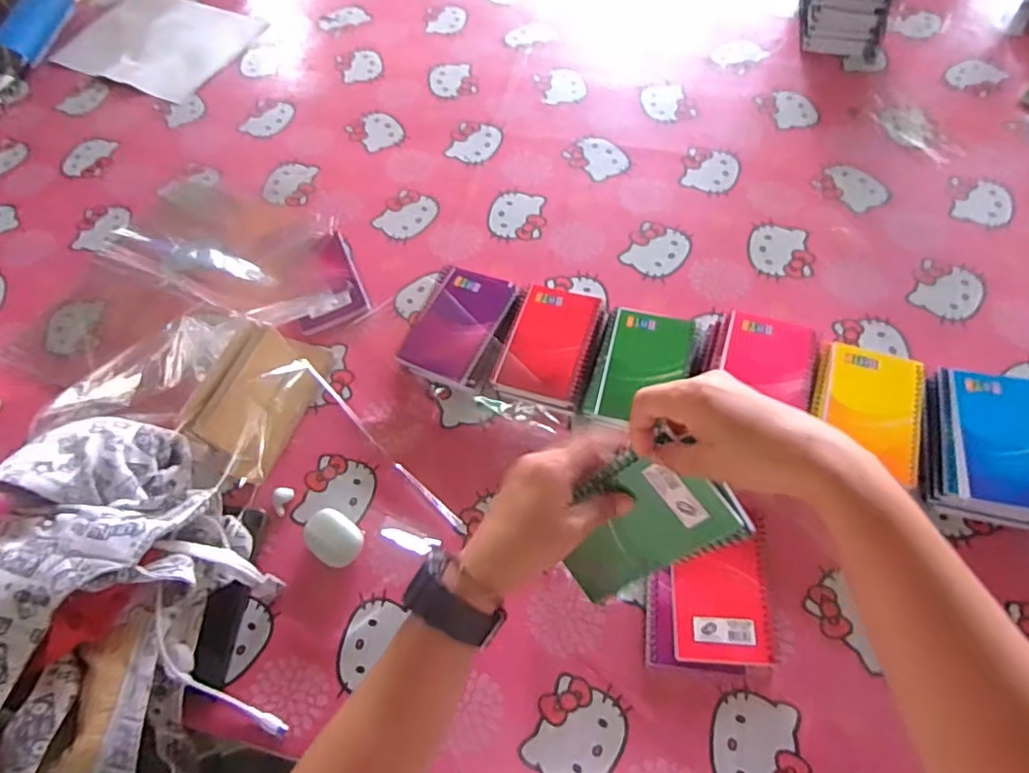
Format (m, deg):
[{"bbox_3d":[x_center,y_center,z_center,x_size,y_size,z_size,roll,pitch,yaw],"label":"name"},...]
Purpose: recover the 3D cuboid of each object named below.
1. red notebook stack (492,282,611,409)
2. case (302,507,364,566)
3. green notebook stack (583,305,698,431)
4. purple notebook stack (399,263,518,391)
[{"bbox_3d":[0.040,-0.040,0.622,0.093,0.033,0.136,15,65,11],"label":"red notebook stack"},{"bbox_3d":[-0.171,0.143,0.547,0.053,0.023,0.042,33,69,18],"label":"case"},{"bbox_3d":[0.130,-0.016,0.604,0.094,0.032,0.138,17,65,12],"label":"green notebook stack"},{"bbox_3d":[-0.061,-0.064,0.638,0.095,0.037,0.143,17,65,12],"label":"purple notebook stack"}]

